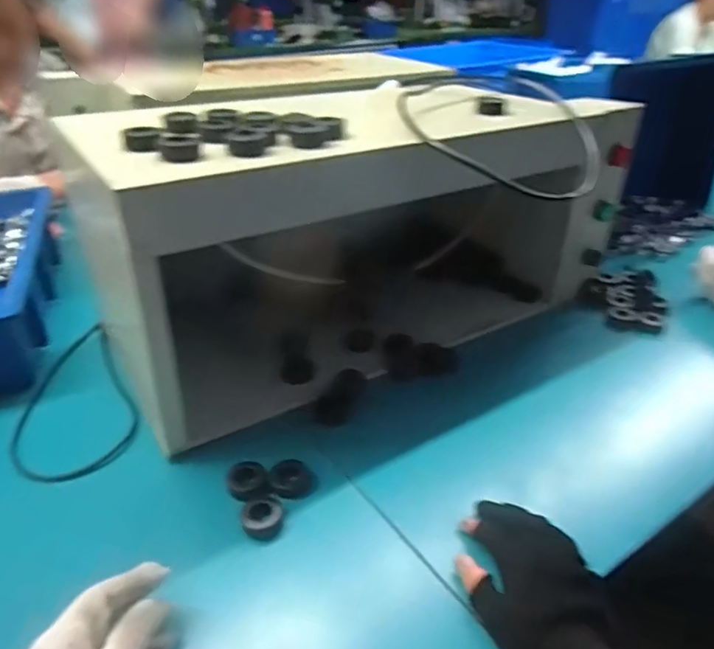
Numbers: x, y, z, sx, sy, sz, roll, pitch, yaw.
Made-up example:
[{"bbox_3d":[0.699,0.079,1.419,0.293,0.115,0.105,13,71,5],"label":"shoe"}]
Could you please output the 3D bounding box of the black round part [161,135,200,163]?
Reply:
[{"bbox_3d":[-0.158,-0.158,0.494,0.032,0.018,0.034,-9,33,-12],"label":"black round part"}]

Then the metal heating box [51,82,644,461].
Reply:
[{"bbox_3d":[0.031,-0.133,0.727,0.682,0.302,0.308,-21,37,-29],"label":"metal heating box"}]

